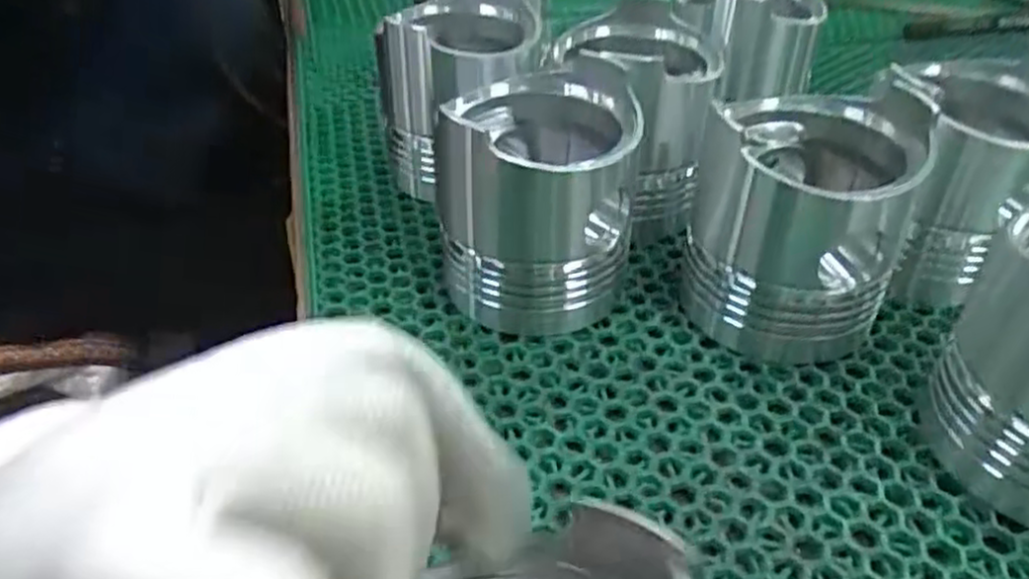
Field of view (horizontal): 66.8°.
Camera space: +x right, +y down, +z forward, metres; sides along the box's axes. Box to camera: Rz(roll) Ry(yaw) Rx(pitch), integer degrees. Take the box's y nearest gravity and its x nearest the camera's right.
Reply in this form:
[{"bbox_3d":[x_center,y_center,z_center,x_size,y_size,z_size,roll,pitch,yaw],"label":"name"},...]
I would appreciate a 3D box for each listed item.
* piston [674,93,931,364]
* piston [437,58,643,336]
[{"bbox_3d":[0.118,-0.027,0.330,0.082,0.084,0.081,11,40,15],"label":"piston"},{"bbox_3d":[0.009,-0.038,0.339,0.081,0.092,0.089,-3,38,-3],"label":"piston"}]

